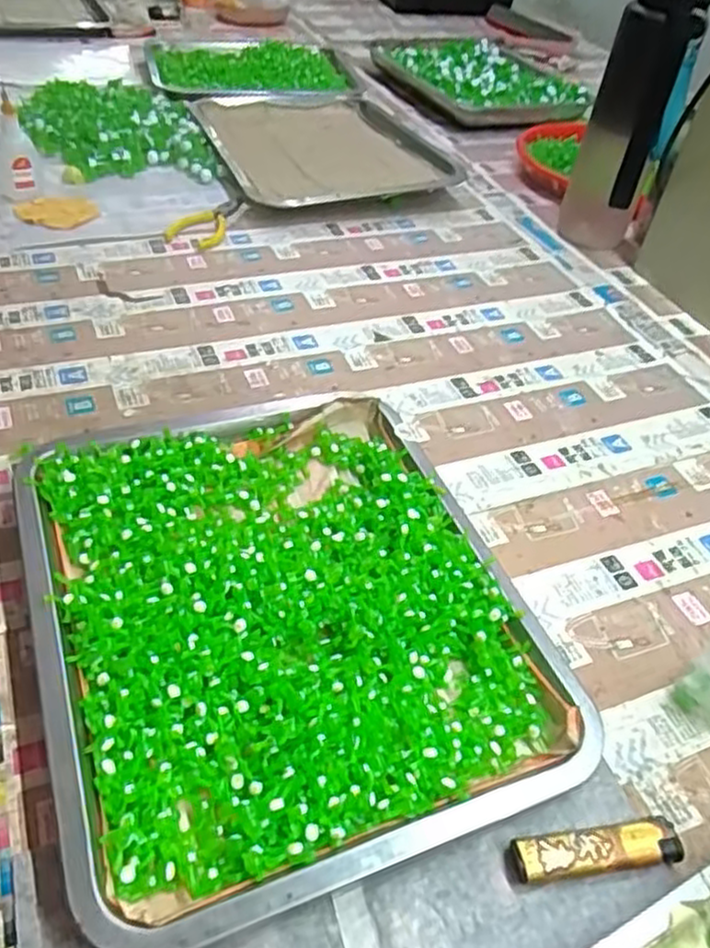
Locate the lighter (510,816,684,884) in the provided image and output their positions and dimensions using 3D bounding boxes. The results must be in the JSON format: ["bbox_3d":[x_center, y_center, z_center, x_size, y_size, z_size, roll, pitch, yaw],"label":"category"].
[{"bbox_3d":[0.114,0.177,0.340,0.079,0.013,0.019,-3,45,-10],"label":"lighter"}]

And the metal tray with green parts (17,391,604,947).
[{"bbox_3d":[-0.042,0.073,0.422,0.259,0.030,0.305,-13,47,-20],"label":"metal tray with green parts"}]

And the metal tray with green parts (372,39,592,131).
[{"bbox_3d":[0.208,-0.664,1.221,0.265,0.040,0.409,-13,47,-19],"label":"metal tray with green parts"}]

